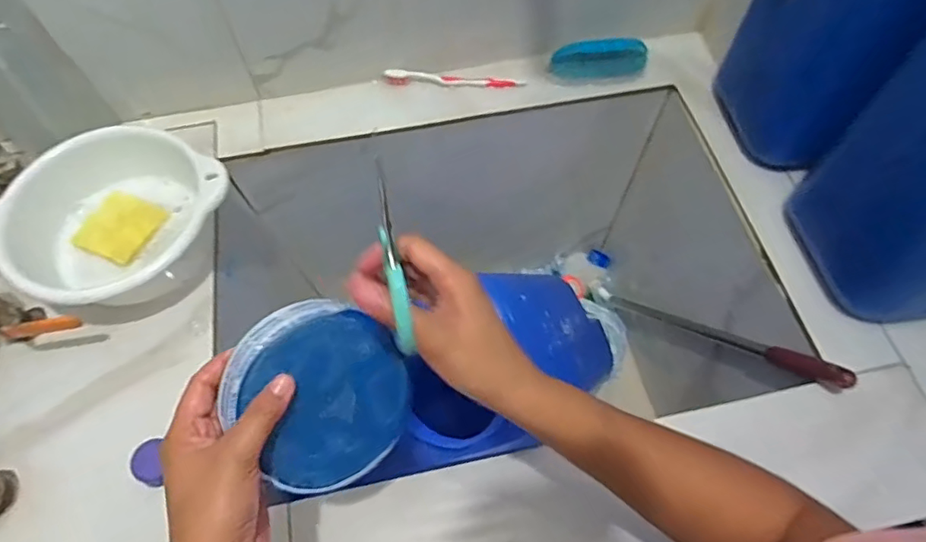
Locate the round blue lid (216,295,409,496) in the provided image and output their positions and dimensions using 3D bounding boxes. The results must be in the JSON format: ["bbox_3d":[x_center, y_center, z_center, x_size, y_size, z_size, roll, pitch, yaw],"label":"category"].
[{"bbox_3d":[-0.091,0.081,0.375,0.106,0.120,0.021,-36,23,-24],"label":"round blue lid"}]

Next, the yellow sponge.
[{"bbox_3d":[-0.366,-0.048,0.603,0.072,0.014,0.073,23,69,2],"label":"yellow sponge"}]

